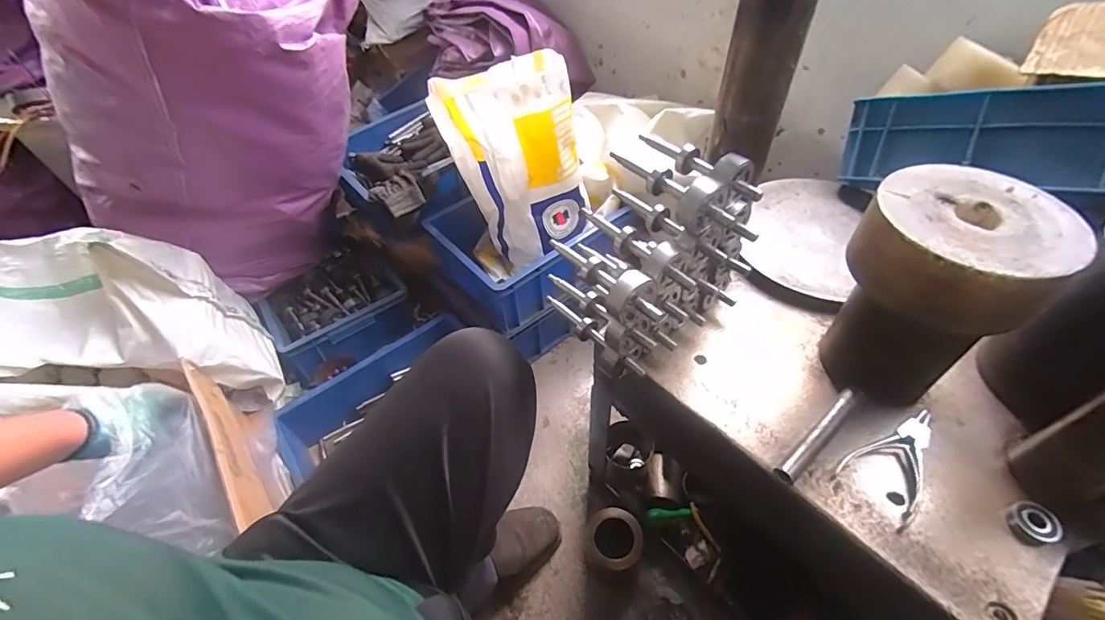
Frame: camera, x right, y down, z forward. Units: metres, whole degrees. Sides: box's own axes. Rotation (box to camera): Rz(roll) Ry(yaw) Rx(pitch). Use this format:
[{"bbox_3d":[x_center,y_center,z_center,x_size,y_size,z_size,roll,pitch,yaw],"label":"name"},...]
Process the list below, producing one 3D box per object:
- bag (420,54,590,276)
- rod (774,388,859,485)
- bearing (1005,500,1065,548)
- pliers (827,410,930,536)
[{"bbox_3d":[-0.072,-0.289,0.951,0.264,0.359,0.172,-15,50,-10],"label":"bag"},{"bbox_3d":[0.275,0.124,0.485,0.138,0.013,0.018,-36,57,-25],"label":"rod"},{"bbox_3d":[0.437,0.194,0.430,0.032,0.022,0.034,-1,49,2],"label":"bearing"},{"bbox_3d":[0.343,0.147,0.474,0.126,0.018,0.068,-37,57,-26],"label":"pliers"}]

